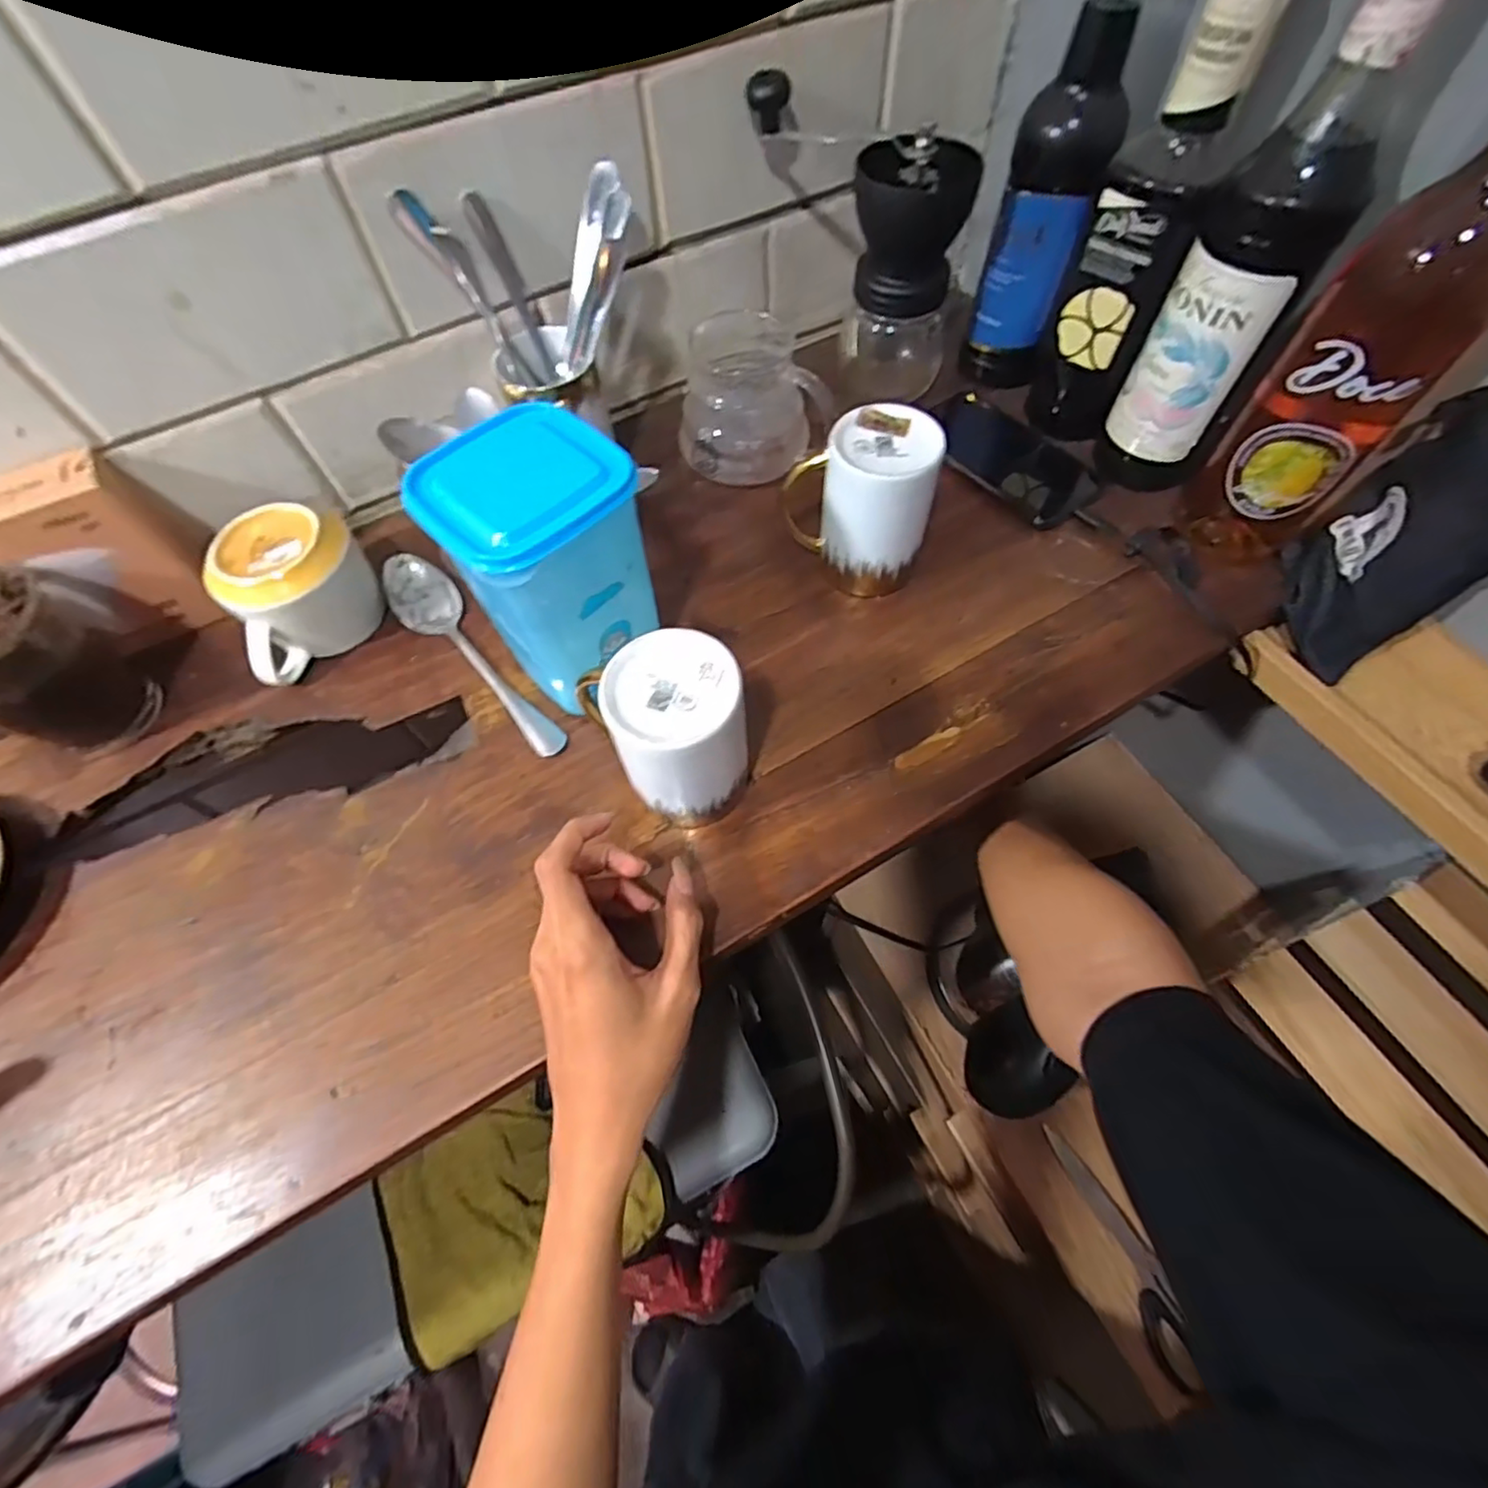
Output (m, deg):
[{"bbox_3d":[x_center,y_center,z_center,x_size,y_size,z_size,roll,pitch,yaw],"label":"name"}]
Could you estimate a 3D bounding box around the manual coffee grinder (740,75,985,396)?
[{"bbox_3d":[0.098,-0.389,0.504,0.156,0.186,0.075,29,68,15],"label":"manual coffee grinder"}]

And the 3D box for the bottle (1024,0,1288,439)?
[{"bbox_3d":[0.261,-0.343,0.424,0.066,0.262,0.082,22,67,12],"label":"bottle"}]

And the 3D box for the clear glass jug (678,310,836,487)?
[{"bbox_3d":[0.007,-0.265,0.506,0.109,0.096,0.099,-2,64,1],"label":"clear glass jug"}]

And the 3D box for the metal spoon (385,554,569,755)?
[{"bbox_3d":[-0.192,-0.062,0.444,0.042,0.017,0.199,-36,68,-14],"label":"metal spoon"}]

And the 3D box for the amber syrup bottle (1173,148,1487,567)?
[{"bbox_3d":[0.356,-0.228,0.353,0.080,0.287,0.083,-40,69,-16],"label":"amber syrup bottle"}]

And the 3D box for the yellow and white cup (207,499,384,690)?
[{"bbox_3d":[-0.305,-0.107,0.437,0.098,0.073,0.071,-40,69,-16],"label":"yellow and white cup"}]

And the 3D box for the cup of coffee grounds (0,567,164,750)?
[{"bbox_3d":[-0.440,-0.047,0.404,0.086,0.114,0.087,-1,64,2],"label":"cup of coffee grounds"}]

